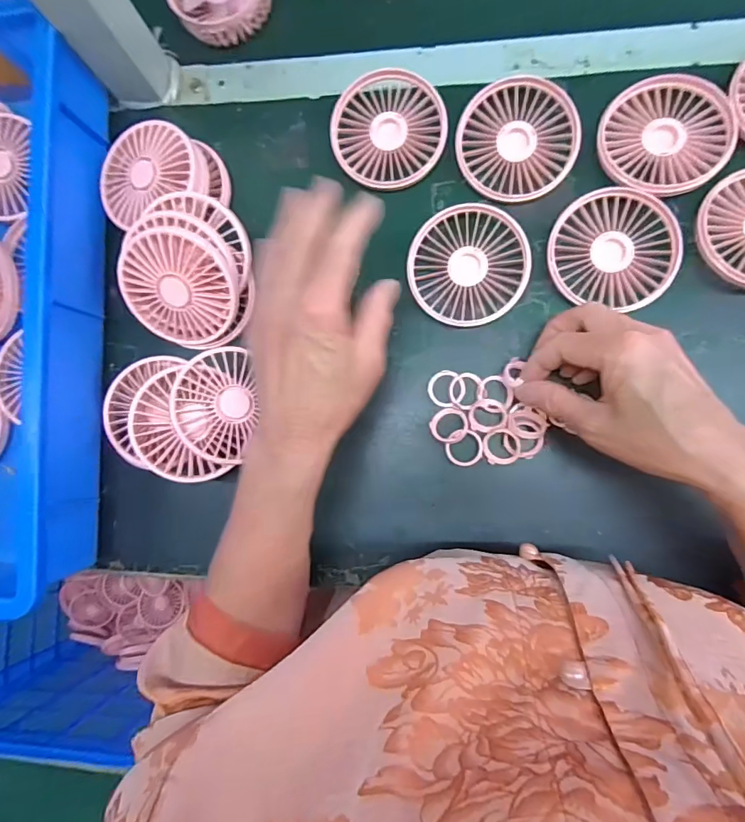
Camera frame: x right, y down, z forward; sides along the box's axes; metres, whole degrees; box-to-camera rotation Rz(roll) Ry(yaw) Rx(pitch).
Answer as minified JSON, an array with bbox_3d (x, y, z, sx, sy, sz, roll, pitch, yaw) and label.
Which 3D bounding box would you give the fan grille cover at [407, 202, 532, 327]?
[{"bbox_3d":[0.072,-0.109,0.357,0.083,0.016,0.088,-41,81,2],"label":"fan grille cover"}]

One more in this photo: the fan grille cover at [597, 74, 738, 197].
[{"bbox_3d":[0.211,-0.200,0.345,0.085,0.015,0.088,28,89,9],"label":"fan grille cover"}]

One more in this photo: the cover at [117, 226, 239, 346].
[{"bbox_3d":[-0.144,-0.092,0.356,0.085,0.014,0.083,20,122,-9],"label":"cover"}]

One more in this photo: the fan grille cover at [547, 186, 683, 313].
[{"bbox_3d":[0.175,-0.119,0.345,0.087,0.015,0.082,7,86,8],"label":"fan grille cover"}]

